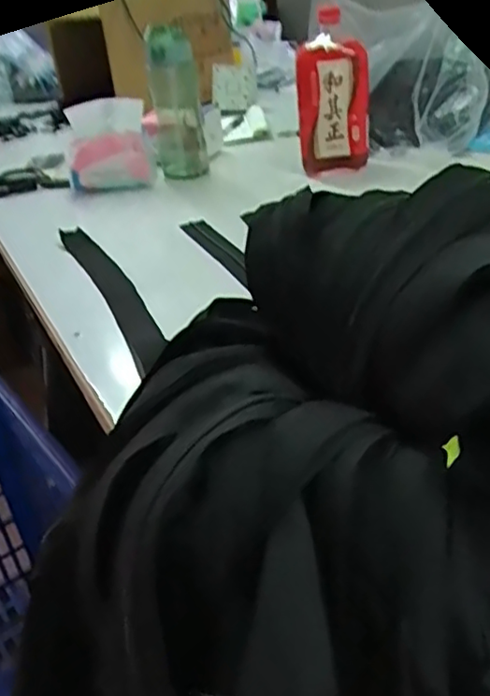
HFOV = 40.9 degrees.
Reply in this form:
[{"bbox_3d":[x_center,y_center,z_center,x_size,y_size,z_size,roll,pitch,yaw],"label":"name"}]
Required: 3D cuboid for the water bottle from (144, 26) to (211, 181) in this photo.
[{"bbox_3d":[-0.104,-0.354,0.965,0.078,0.203,0.079,-8,31,-2],"label":"water bottle"}]

